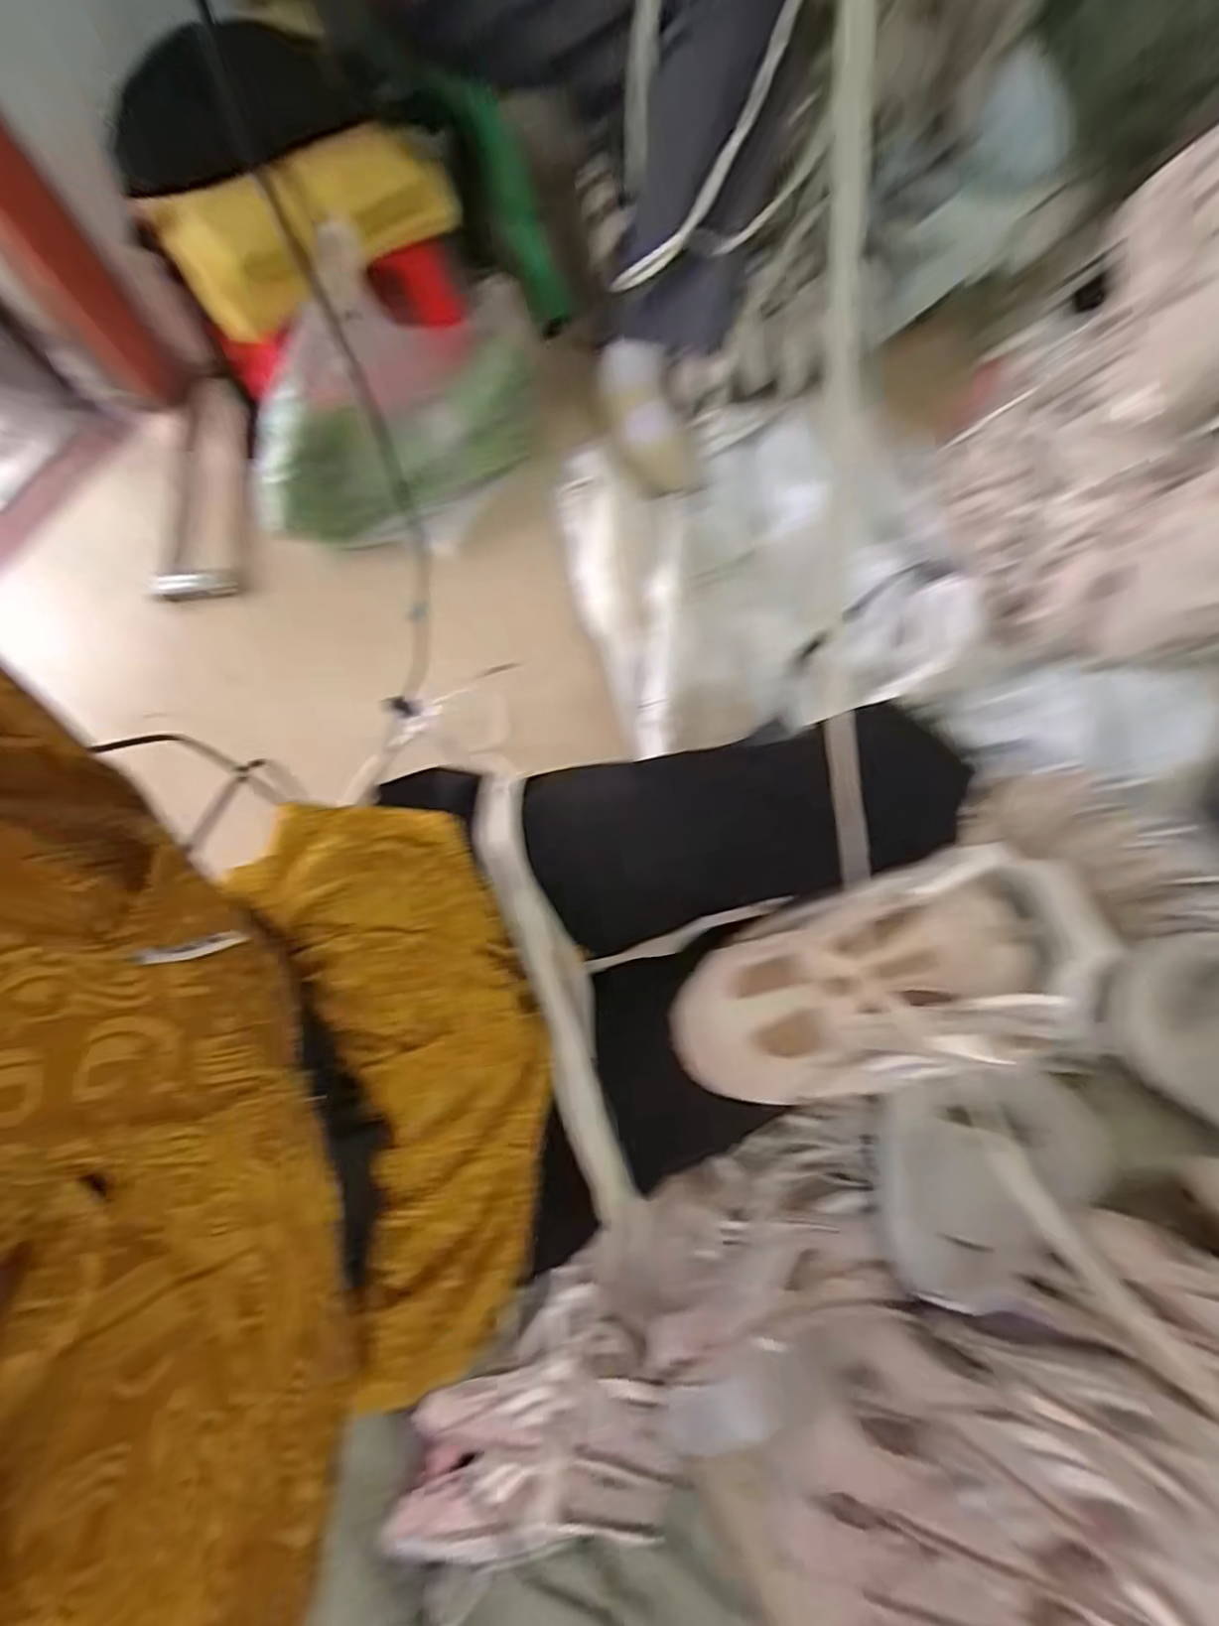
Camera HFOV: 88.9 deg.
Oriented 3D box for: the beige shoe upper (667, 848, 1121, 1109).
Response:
[{"bbox_3d":[0.165,0.105,0.372,0.249,0.059,0.122,-18,77,6],"label":"beige shoe upper"}]

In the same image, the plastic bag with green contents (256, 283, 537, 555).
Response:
[{"bbox_3d":[-0.258,-0.508,0.805,0.418,0.213,0.197,-43,80,-10],"label":"plastic bag with green contents"}]

